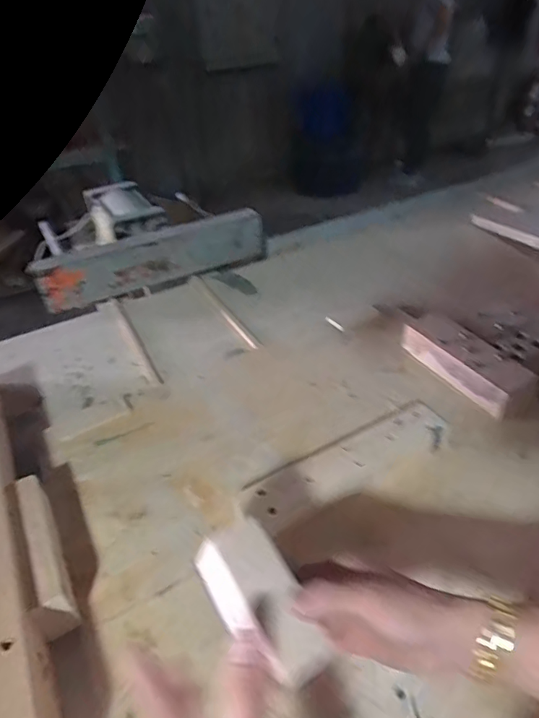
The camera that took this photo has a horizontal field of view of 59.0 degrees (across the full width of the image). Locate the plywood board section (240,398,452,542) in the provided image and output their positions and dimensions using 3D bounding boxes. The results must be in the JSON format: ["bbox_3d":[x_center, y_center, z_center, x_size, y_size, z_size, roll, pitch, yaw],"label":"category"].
[{"bbox_3d":[0.103,0.142,0.618,0.290,0.045,0.067,-24,43,-21],"label":"plywood board section"}]

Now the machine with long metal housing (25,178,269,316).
[{"bbox_3d":[-0.329,-0.313,1.188,0.499,0.139,0.403,-23,42,-20],"label":"machine with long metal housing"}]

